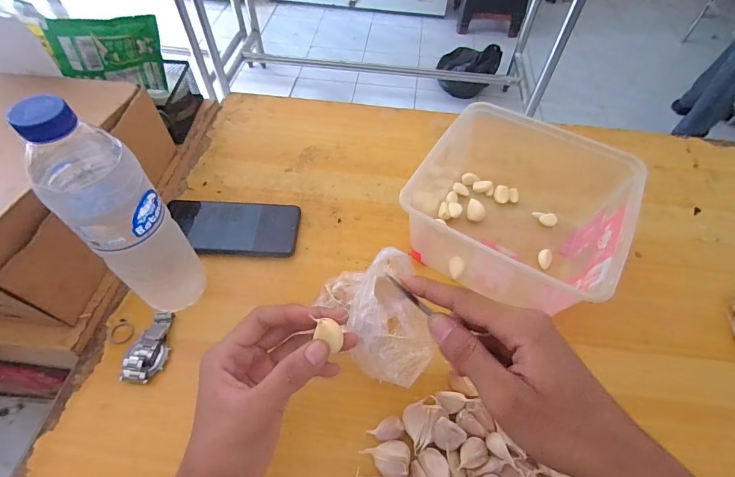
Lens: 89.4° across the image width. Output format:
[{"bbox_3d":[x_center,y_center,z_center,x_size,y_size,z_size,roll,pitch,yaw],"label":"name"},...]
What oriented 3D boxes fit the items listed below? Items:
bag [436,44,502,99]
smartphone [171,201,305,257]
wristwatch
[{"bbox_3d":[0.466,-0.799,1.753,0.267,0.177,0.198,28,60,16],"label":"bag"},{"bbox_3d":[-0.157,-0.014,0.441,0.147,0.009,0.077,1,53,-9],"label":"smartphone"},{"bbox_3d":[-0.213,0.104,0.360,0.036,0.022,0.066,-5,56,-5],"label":"wristwatch"}]

